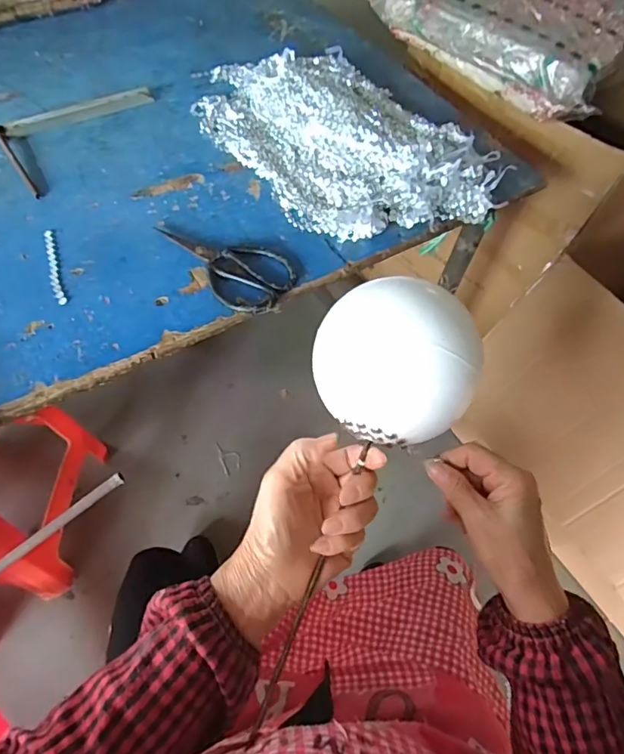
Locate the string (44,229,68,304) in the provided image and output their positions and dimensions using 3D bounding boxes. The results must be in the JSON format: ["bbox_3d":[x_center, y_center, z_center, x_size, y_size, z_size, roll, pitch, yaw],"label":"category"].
[{"bbox_3d":[-0.295,-0.127,0.562,0.013,0.004,0.123,-18,61,-15],"label":"string"}]

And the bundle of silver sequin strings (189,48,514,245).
[{"bbox_3d":[0.030,-0.361,0.702,0.291,0.056,0.481,-29,64,-20],"label":"bundle of silver sequin strings"}]

